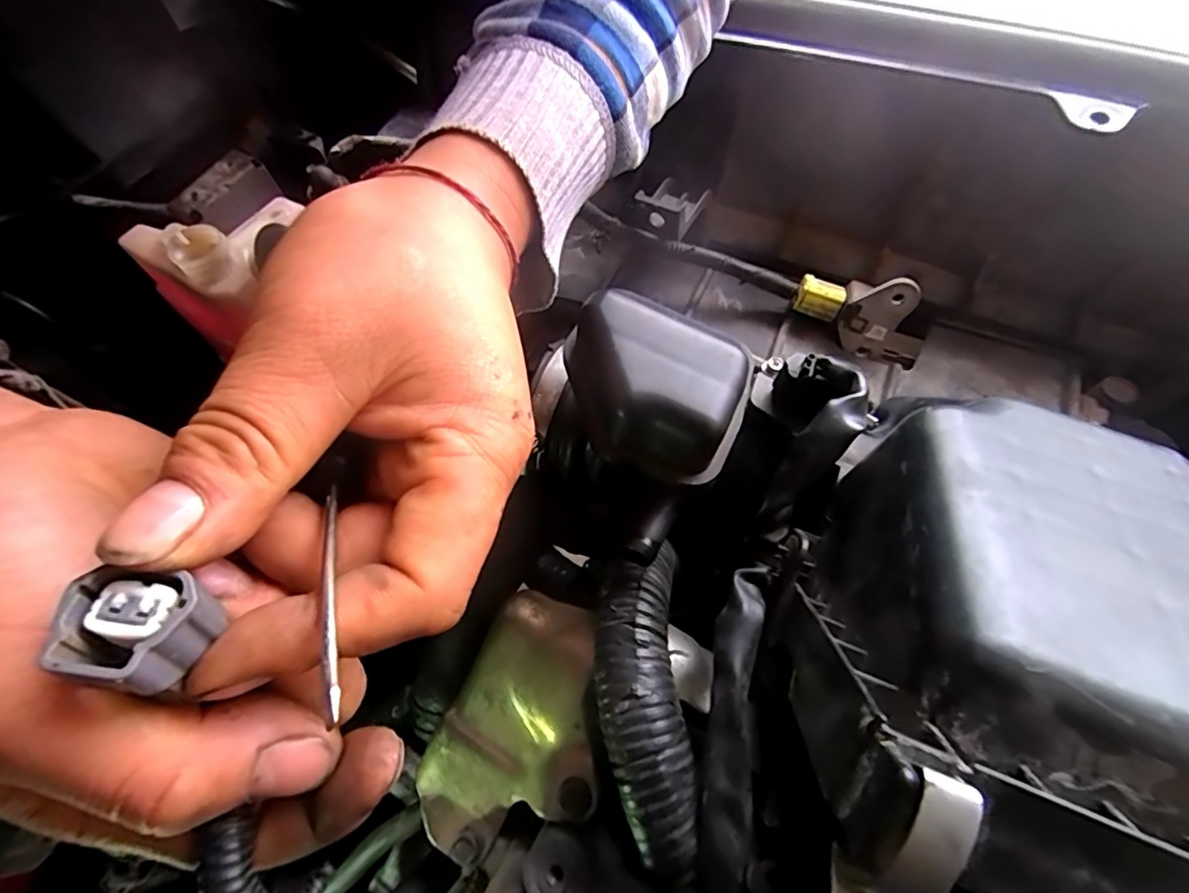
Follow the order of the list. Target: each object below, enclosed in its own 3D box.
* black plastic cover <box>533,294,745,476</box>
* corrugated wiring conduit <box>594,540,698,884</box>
[{"bbox_3d":[0.020,-0.024,0.203,0.066,0.037,0.062,14,65,11],"label":"black plastic cover"},{"bbox_3d":[0.016,0.085,0.188,0.030,0.023,0.097,-3,62,3],"label":"corrugated wiring conduit"}]

